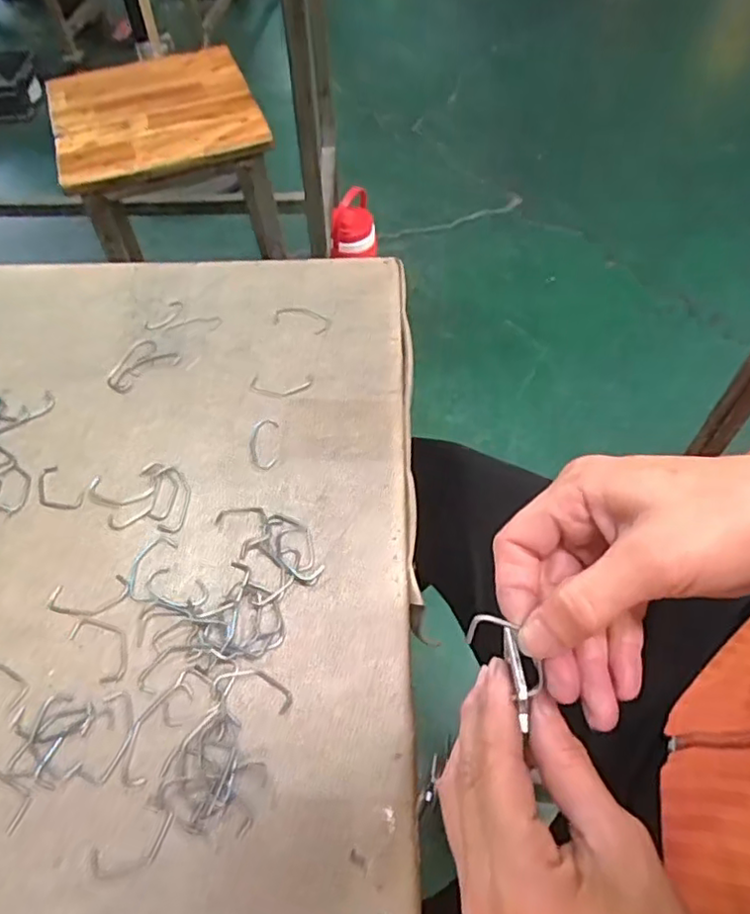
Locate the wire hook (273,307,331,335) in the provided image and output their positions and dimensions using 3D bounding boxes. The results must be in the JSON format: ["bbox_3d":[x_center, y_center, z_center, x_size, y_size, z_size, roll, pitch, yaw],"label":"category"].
[{"bbox_3d":[-0.051,-0.099,0.447,0.043,0.004,0.019,17,58,12],"label":"wire hook"}]

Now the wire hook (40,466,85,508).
[{"bbox_3d":[-0.188,0.020,0.372,0.036,0.004,0.020,37,64,22],"label":"wire hook"}]

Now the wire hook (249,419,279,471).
[{"bbox_3d":[-0.070,-0.009,0.393,0.018,0.004,0.037,-2,56,-1],"label":"wire hook"}]

